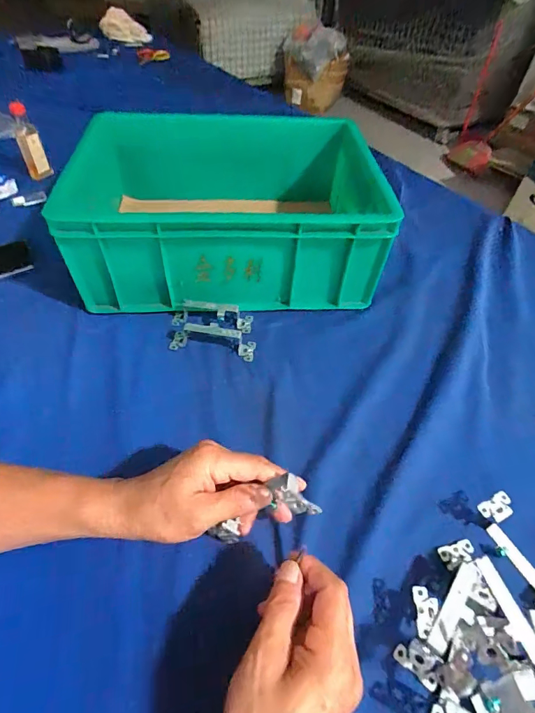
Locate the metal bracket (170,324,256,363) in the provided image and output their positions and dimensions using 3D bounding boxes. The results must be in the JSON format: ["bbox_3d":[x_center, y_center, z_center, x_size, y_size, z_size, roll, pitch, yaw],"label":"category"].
[{"bbox_3d":[-0.069,-0.022,0.487,0.107,0.038,0.024,9,49,2],"label":"metal bracket"}]

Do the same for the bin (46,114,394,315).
[{"bbox_3d":[-0.055,-0.221,0.574,0.405,0.143,0.317,-3,50,-8],"label":"bin"}]

